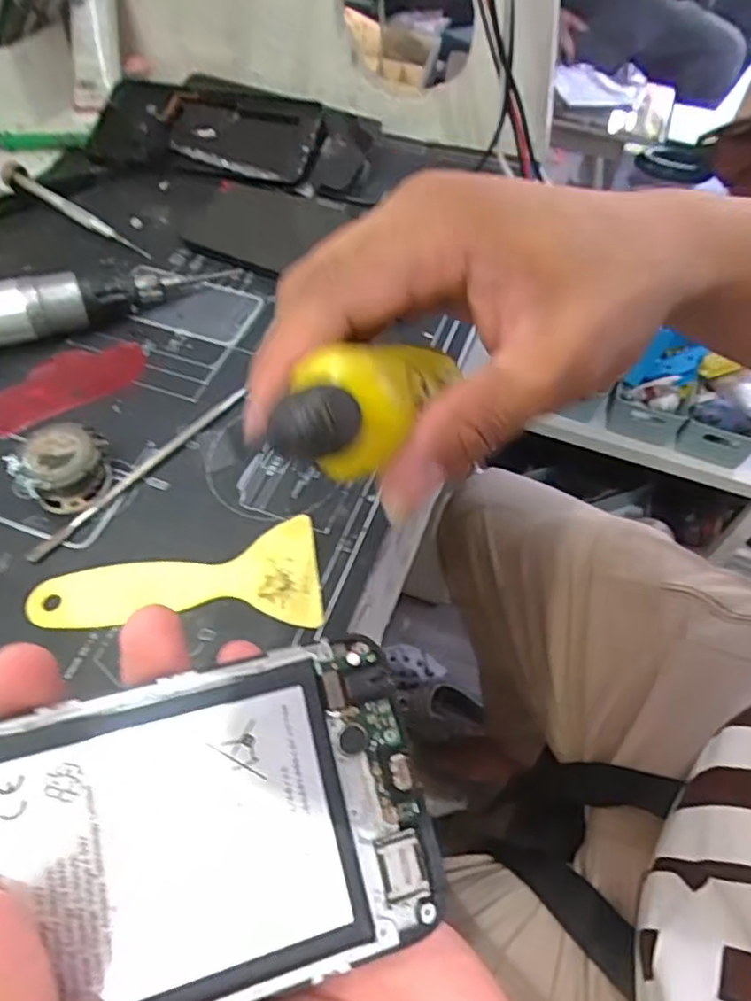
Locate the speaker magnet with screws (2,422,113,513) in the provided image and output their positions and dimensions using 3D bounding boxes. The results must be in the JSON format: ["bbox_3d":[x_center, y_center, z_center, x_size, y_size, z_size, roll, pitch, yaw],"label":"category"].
[{"bbox_3d":[-0.146,-0.015,0.304,0.035,0.023,0.042,38,63,21],"label":"speaker magnet with screws"}]

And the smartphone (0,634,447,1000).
[{"bbox_3d":[-0.066,0.083,0.145,0.157,0.004,0.070,-11,73,-16],"label":"smartphone"}]

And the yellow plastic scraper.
[{"bbox_3d":[-0.087,0.039,0.287,0.122,0.008,0.047,-6,57,-6],"label":"yellow plastic scraper"}]

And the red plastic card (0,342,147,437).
[{"bbox_3d":[-0.166,-0.064,0.351,0.084,0.004,0.040,-32,63,-21],"label":"red plastic card"}]

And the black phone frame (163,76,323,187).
[{"bbox_3d":[-0.096,-0.264,0.468,0.114,0.020,0.077,14,73,12],"label":"black phone frame"}]

